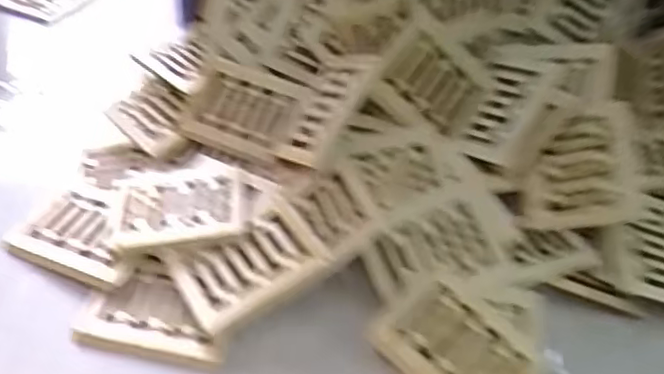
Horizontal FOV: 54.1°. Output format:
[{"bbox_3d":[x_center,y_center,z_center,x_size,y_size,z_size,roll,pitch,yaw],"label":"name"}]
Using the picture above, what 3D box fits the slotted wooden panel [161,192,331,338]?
[{"bbox_3d":[-0.049,0.043,0.373,0.076,0.009,0.059,-30,53,-16],"label":"slotted wooden panel"}]

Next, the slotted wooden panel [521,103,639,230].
[{"bbox_3d":[0.156,-0.012,0.415,0.066,0.012,0.081,-2,67,21],"label":"slotted wooden panel"}]

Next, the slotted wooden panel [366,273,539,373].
[{"bbox_3d":[0.067,0.090,0.350,0.082,0.004,0.059,42,62,19],"label":"slotted wooden panel"}]

